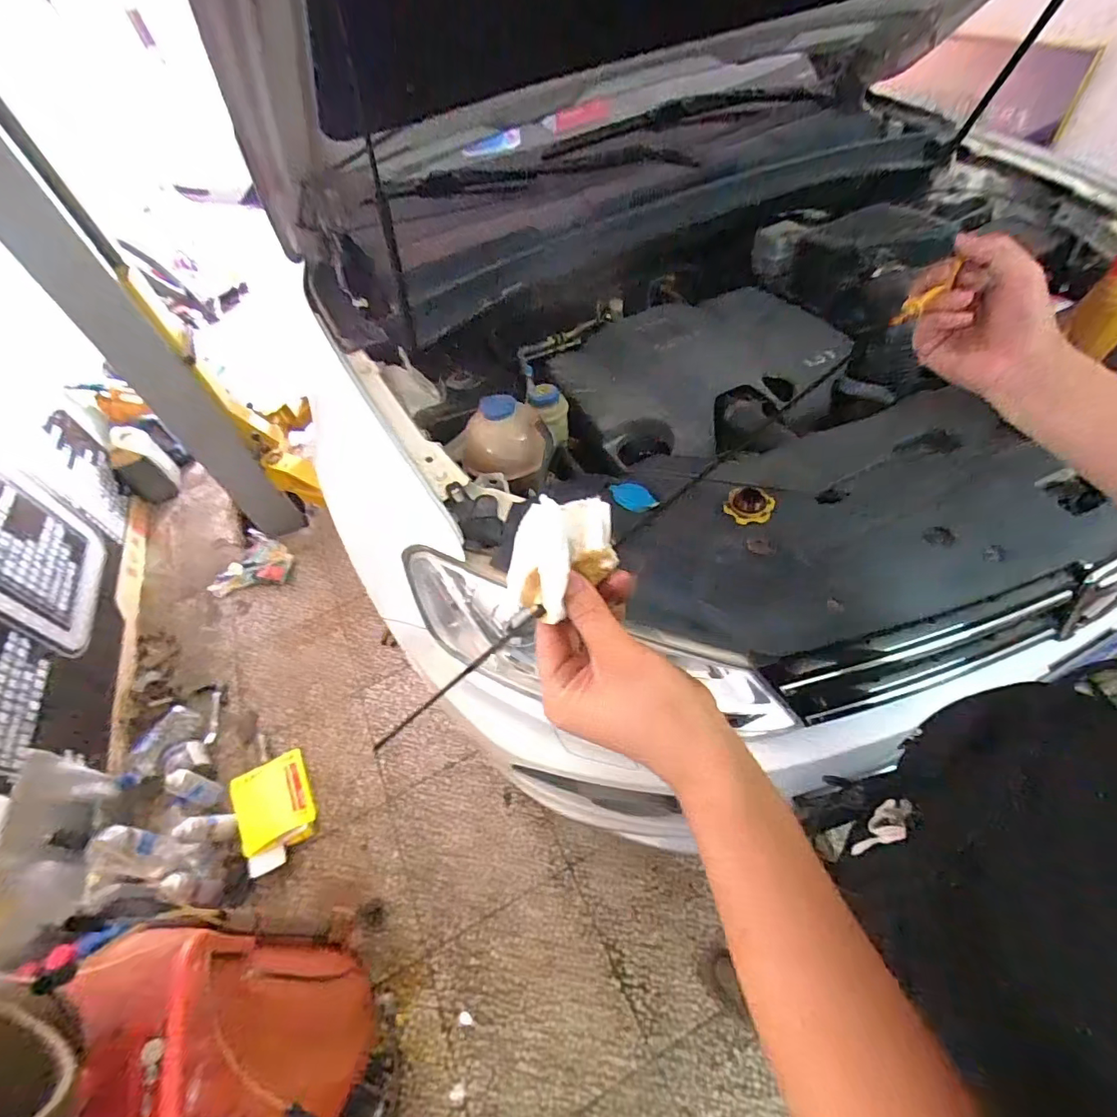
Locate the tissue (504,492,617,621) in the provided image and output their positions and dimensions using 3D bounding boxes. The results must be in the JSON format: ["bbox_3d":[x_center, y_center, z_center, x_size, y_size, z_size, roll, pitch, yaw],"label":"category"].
[{"bbox_3d":[0.003,0.001,0.296,0.056,0.059,0.050,12,50,15],"label":"tissue"}]

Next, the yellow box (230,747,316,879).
[{"bbox_3d":[-0.823,0.717,1.459,0.203,0.036,0.309,-29,53,-14],"label":"yellow box"}]

